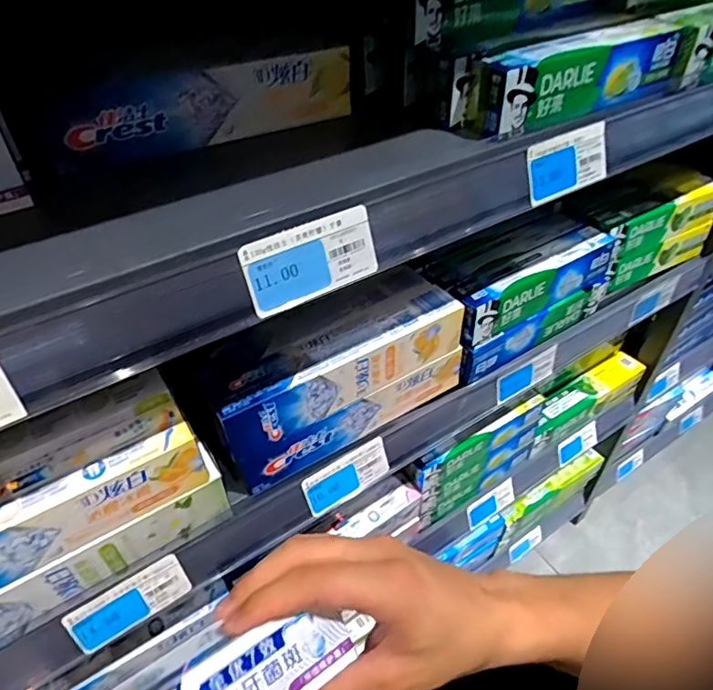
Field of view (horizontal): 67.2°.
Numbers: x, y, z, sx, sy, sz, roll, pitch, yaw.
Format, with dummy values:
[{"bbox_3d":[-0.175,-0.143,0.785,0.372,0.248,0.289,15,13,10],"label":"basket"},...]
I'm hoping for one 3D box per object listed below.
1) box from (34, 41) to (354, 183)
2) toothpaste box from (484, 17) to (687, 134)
[{"bbox_3d":[-0.103,-0.163,0.371,0.210,0.054,0.030,-20,46,-20],"label":"box"},{"bbox_3d":[0.170,-0.204,0.398,0.194,0.044,0.042,-25,48,-24],"label":"toothpaste box"}]

